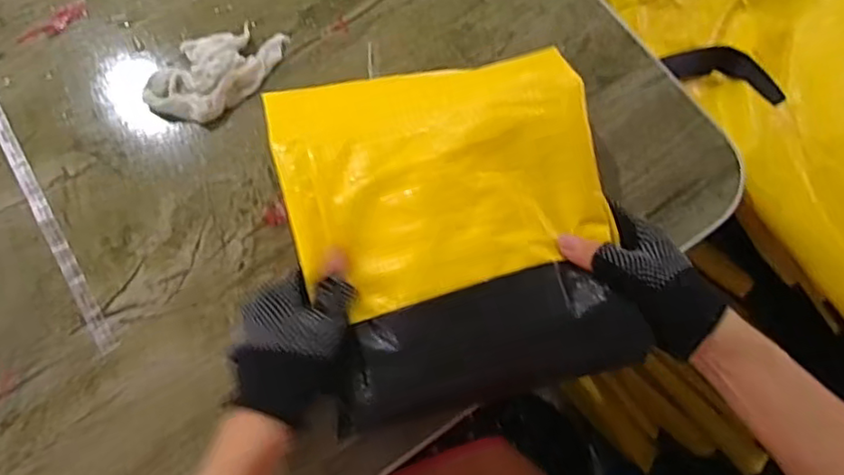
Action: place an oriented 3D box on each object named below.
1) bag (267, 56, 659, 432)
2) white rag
[{"bbox_3d":[0.025,-0.015,0.441,0.226,0.036,0.251,-13,74,-4],"label":"bag"},{"bbox_3d":[-0.179,-0.147,0.538,0.072,0.019,0.118,35,76,10],"label":"white rag"}]

